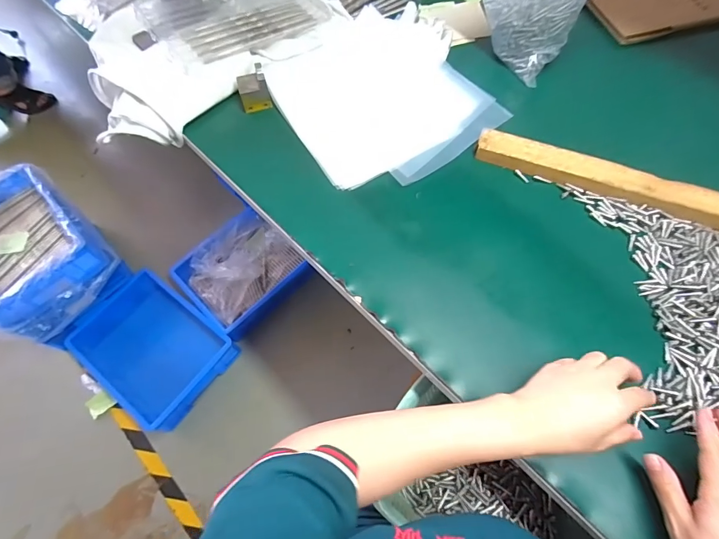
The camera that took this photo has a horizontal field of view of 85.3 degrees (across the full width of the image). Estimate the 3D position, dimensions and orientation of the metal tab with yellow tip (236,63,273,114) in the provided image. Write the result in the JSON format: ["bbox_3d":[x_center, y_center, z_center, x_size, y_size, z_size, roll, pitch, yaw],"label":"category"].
[{"bbox_3d":[-0.161,-0.276,0.592,0.045,0.046,0.050,-15,65,-4],"label":"metal tab with yellow tip"}]

